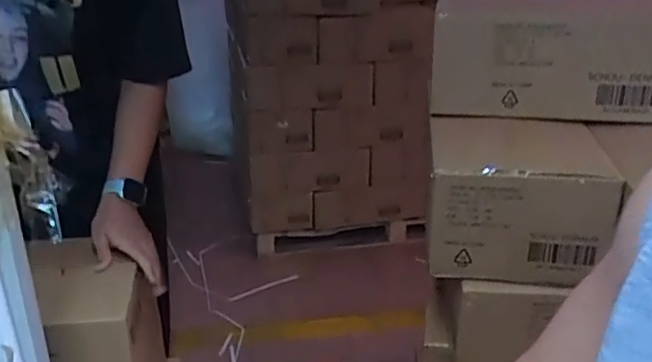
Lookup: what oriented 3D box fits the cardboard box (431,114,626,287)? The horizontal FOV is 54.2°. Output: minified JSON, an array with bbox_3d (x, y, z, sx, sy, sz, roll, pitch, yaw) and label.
[{"bbox_3d":[0.295,0.020,0.988,0.265,0.165,0.243,3,24,7],"label":"cardboard box"}]

